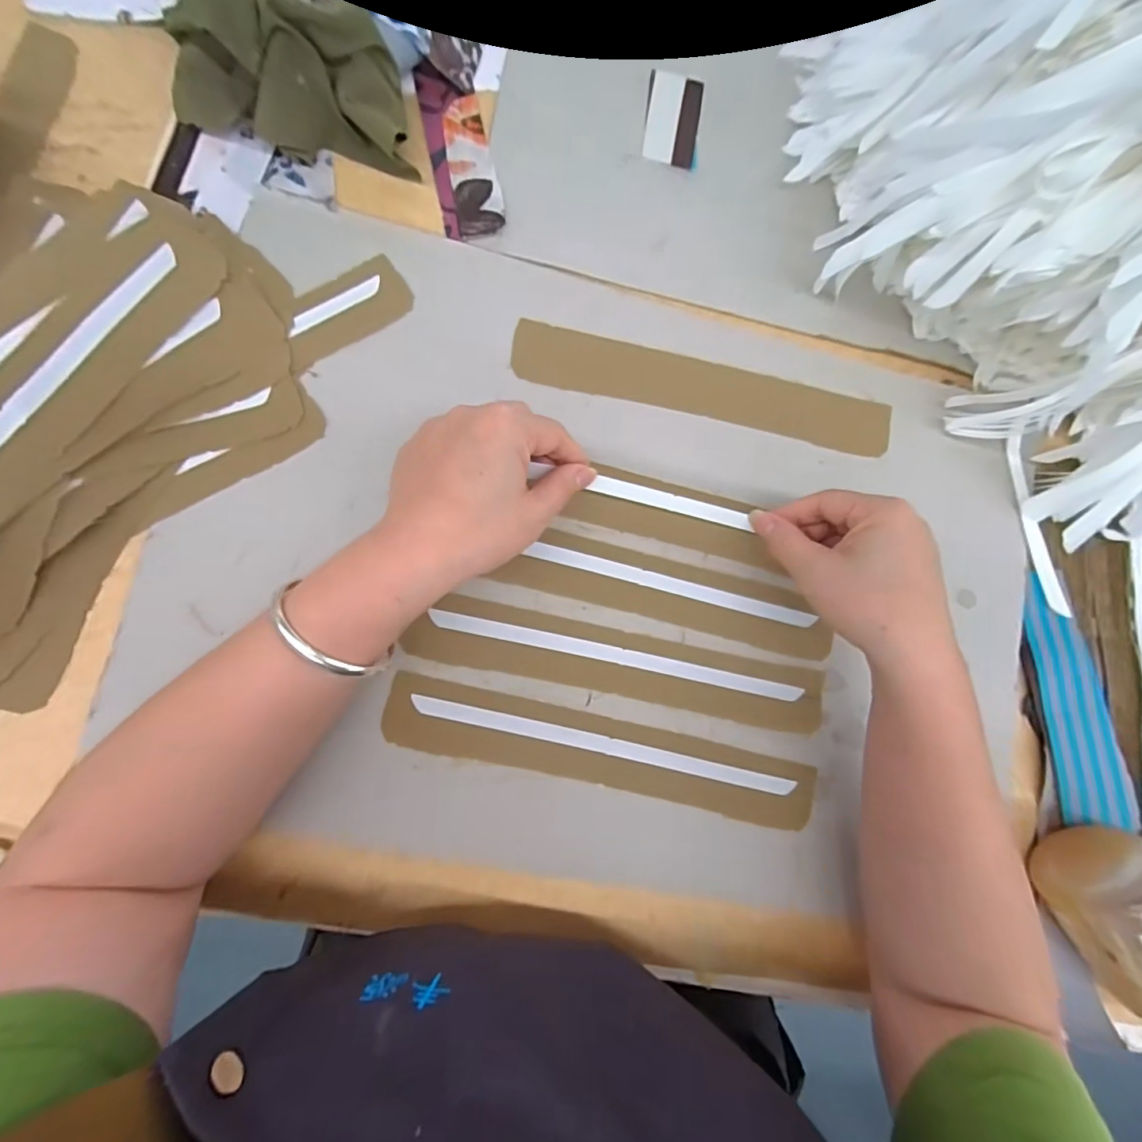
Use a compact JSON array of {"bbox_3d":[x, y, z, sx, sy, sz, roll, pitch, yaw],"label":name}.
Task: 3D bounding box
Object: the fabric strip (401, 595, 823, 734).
[{"bbox_3d":[0.034,0.057,0.335,0.252,0.007,0.040,13,81,-7],"label":"fabric strip"}]

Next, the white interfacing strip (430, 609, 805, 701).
[{"bbox_3d":[0.031,0.053,0.334,0.230,0.005,0.010,13,83,-6],"label":"white interfacing strip"}]

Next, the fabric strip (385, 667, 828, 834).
[{"bbox_3d":[0.022,0.109,0.327,0.259,0.006,0.039,14,83,-6],"label":"fabric strip"}]

